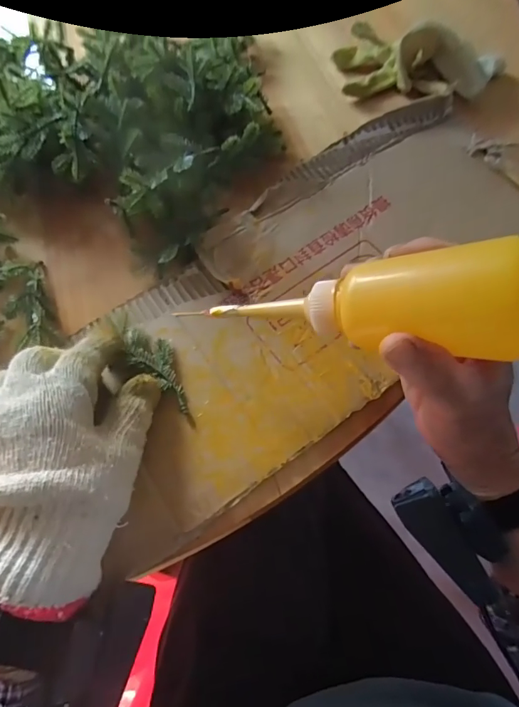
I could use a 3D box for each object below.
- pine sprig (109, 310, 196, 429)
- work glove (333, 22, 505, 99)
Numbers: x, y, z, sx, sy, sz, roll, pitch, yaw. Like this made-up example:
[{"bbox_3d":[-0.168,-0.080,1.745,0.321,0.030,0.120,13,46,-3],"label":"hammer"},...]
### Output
[{"bbox_3d":[-0.074,0.002,0.308,0.028,0.017,0.109,-37,69,-14],"label":"pine sprig"},{"bbox_3d":[0.147,-0.281,0.417,0.150,0.043,0.096,23,68,13],"label":"work glove"}]

